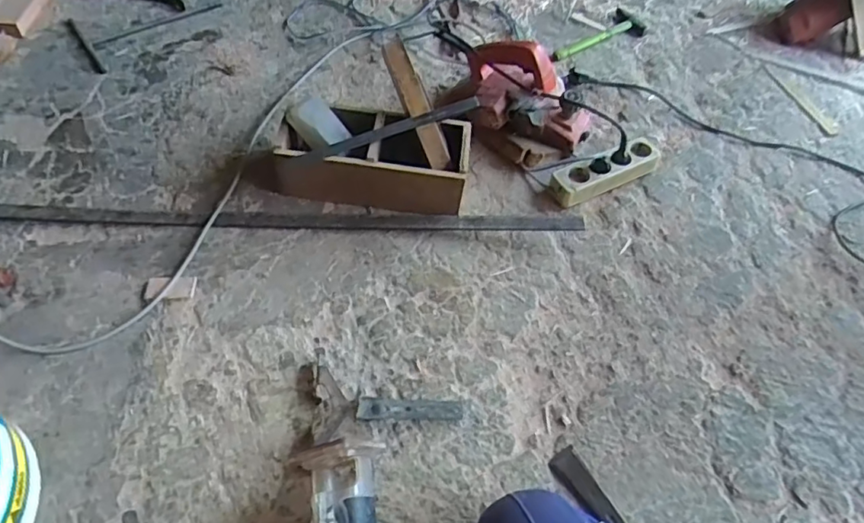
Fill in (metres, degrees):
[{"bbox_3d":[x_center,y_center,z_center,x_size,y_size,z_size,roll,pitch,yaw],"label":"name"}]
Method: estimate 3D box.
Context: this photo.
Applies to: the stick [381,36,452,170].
[{"bbox_3d":[-0.025,-0.249,0.924,0.038,0.030,0.217,-22,87,-18],"label":"stick"}]

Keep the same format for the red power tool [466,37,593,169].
[{"bbox_3d":[0.156,-0.290,1.044,0.240,0.140,0.132,38,61,20],"label":"red power tool"}]

